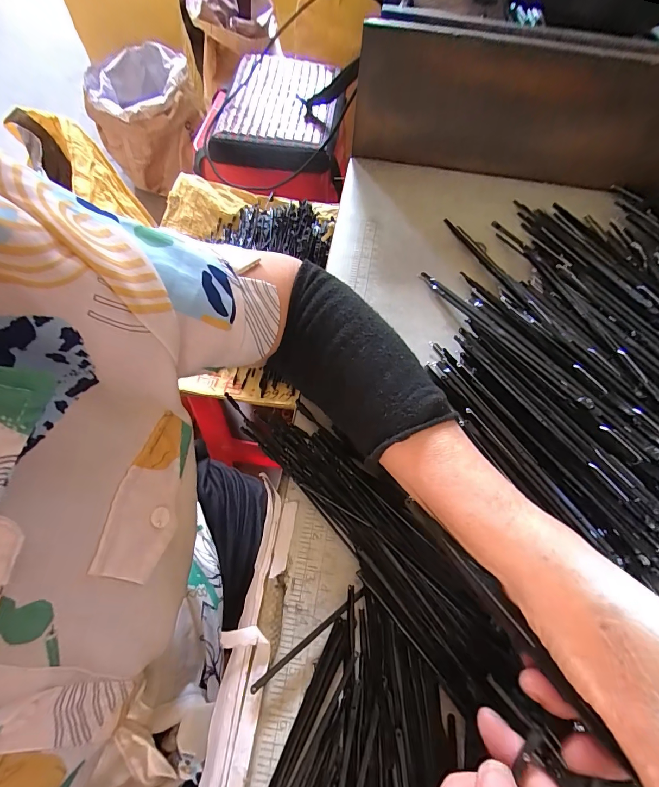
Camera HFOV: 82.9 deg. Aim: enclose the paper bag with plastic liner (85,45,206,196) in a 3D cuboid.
[{"bbox_3d":[-0.506,-0.765,1.058,0.274,0.285,0.192,-31,70,-15],"label":"paper bag with plastic liner"}]

